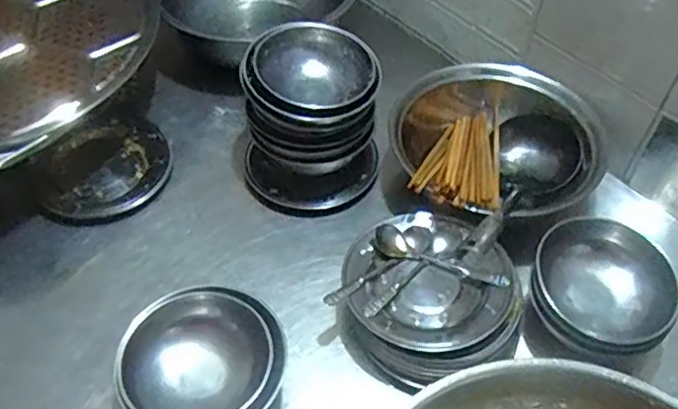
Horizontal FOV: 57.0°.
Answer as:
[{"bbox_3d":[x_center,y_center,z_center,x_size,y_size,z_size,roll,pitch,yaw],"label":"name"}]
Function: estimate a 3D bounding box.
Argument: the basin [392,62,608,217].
[{"bbox_3d":[0.191,-0.074,0.806,0.254,0.103,0.229,-17,53,-14],"label":"basin"}]

